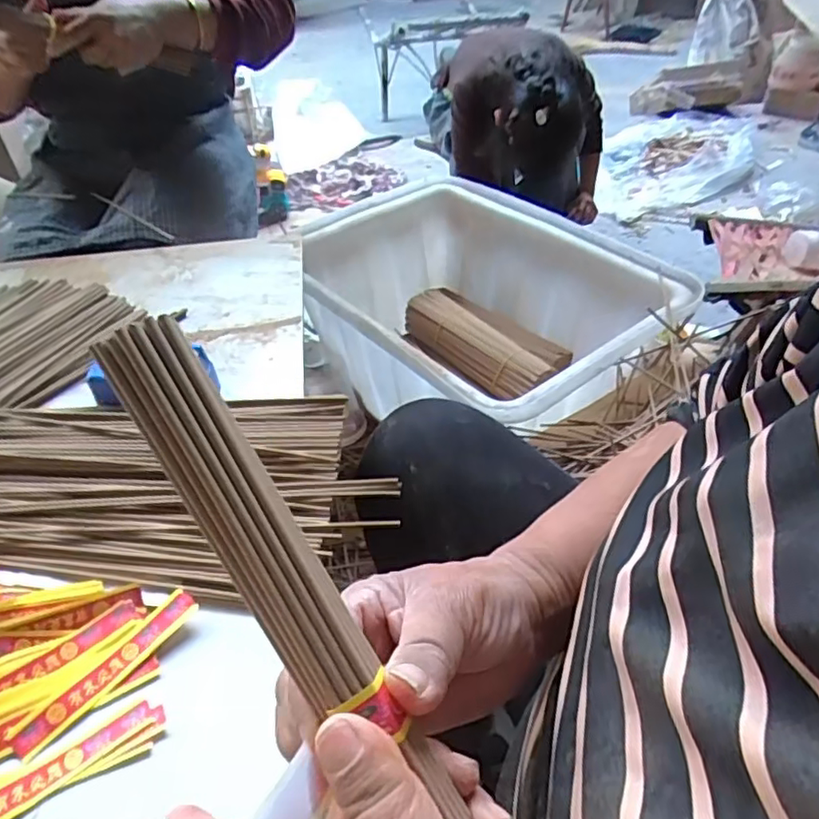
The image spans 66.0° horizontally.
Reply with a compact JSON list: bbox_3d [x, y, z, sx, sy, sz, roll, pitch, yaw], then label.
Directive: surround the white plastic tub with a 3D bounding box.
[{"bbox_3d":[0.103,-0.137,1.038,0.430,0.234,0.560,-29,49,-26],"label":"white plastic tub"}]

